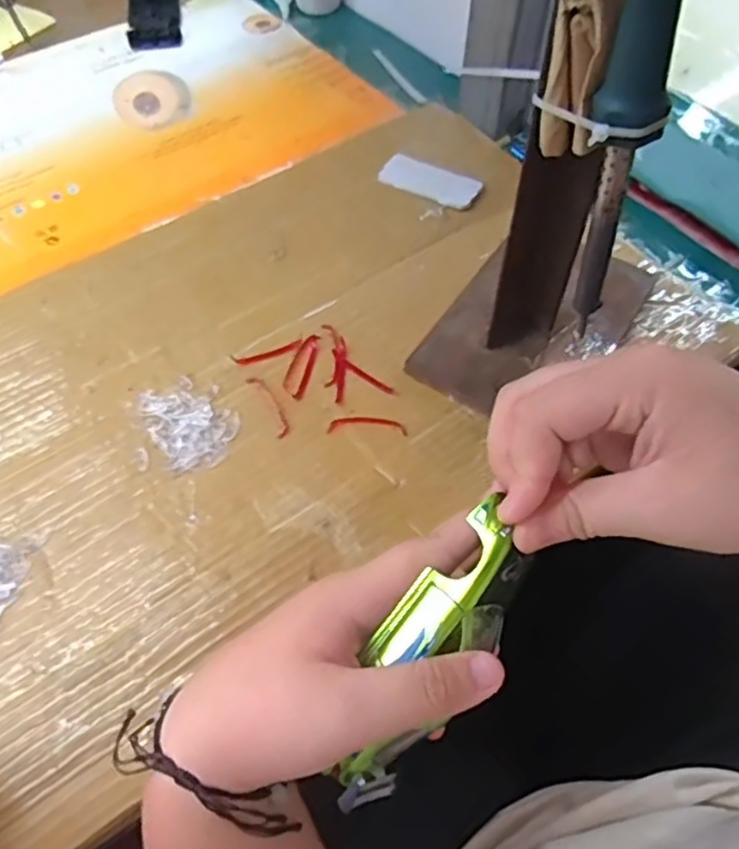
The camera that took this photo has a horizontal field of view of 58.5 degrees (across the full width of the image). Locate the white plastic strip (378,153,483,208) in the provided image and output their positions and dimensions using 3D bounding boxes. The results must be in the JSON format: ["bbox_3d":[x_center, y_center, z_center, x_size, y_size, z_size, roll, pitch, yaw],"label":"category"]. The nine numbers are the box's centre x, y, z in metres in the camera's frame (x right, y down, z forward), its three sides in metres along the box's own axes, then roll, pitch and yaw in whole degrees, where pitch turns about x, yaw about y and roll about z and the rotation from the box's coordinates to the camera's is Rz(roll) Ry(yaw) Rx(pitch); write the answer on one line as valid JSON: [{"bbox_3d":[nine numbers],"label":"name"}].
[{"bbox_3d":[0.045,-0.183,0.493,0.075,0.004,0.034,28,62,18],"label":"white plastic strip"}]

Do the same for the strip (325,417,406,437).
[{"bbox_3d":[-0.001,0.000,0.382,0.046,0.004,0.011,1,58,2],"label":"strip"}]

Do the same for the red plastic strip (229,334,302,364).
[{"bbox_3d":[-0.063,-0.045,0.410,0.045,0.004,0.009,-17,59,-9],"label":"red plastic strip"}]

